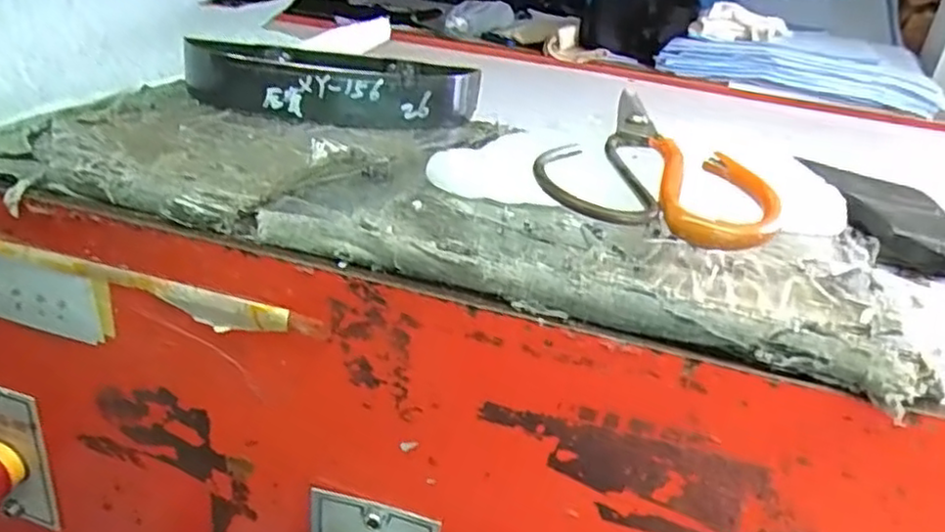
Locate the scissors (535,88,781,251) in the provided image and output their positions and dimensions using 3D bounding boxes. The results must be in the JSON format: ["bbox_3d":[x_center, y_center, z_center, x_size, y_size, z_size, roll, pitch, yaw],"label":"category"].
[{"bbox_3d":[0.092,-0.045,0.332,0.098,0.029,0.152,14,28,18],"label":"scissors"}]

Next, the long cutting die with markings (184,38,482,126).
[{"bbox_3d":[-0.081,-0.111,0.422,0.179,0.040,0.065,-4,28,-15],"label":"long cutting die with markings"}]

